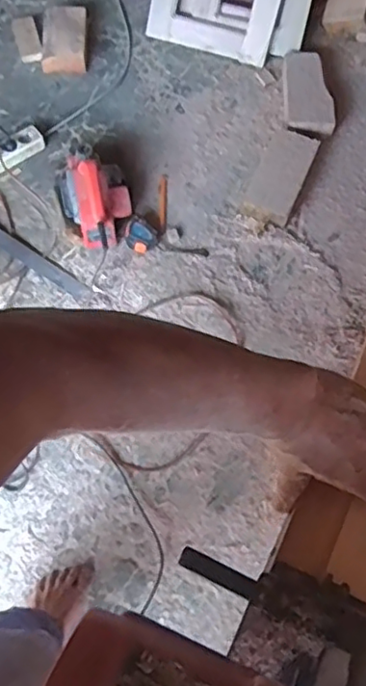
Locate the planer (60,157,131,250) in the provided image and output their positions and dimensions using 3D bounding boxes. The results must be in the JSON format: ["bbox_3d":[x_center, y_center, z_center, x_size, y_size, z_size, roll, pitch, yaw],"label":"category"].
[{"bbox_3d":[-0.208,-0.349,1.499,0.161,0.120,0.260,-19,72,-10],"label":"planer"}]

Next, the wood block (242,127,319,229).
[{"bbox_3d":[0.246,-0.422,1.575,0.122,0.047,0.276,23,70,6],"label":"wood block"}]

